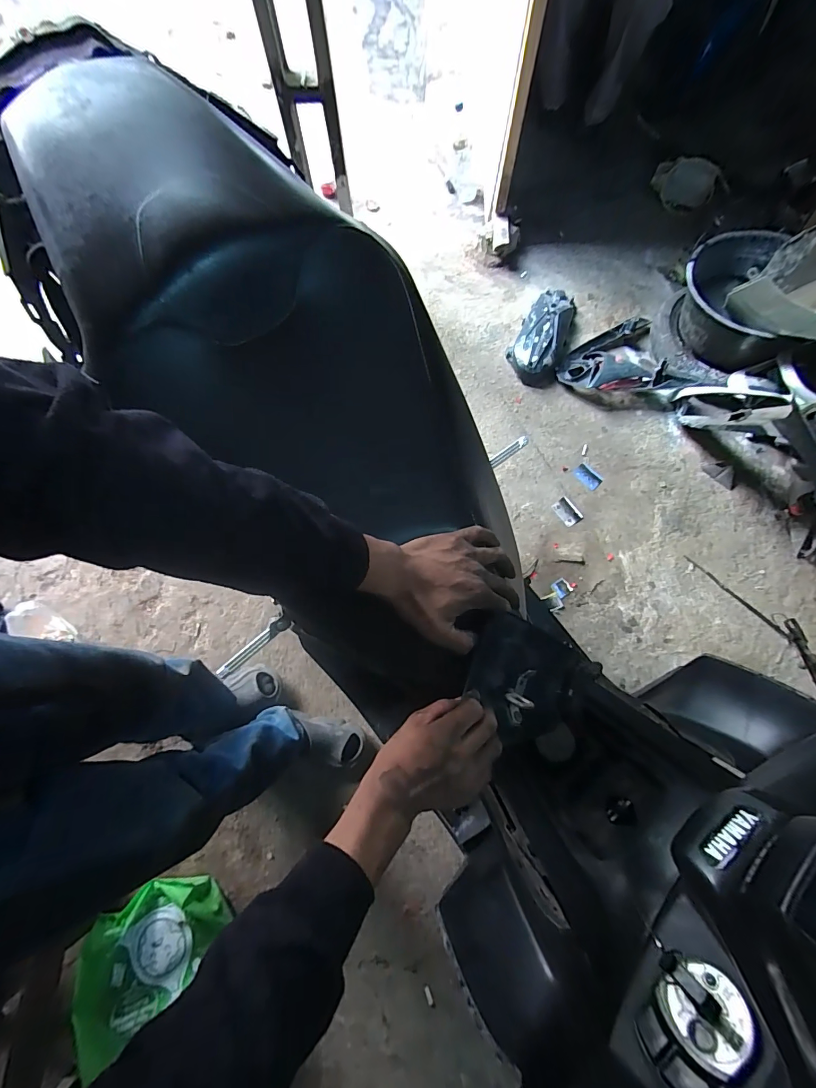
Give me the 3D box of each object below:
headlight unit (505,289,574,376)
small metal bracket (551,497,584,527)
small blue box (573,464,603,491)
[{"bbox_3d":[0.478,-0.746,1.421,0.169,0.075,0.368,27,77,8],"label":"headlight unit"},{"bbox_3d":[0.495,-0.098,1.263,0.064,0.006,0.090,-35,77,-8],"label":"small metal bracket"},{"bbox_3d":[0.574,-0.212,1.300,0.084,0.010,0.058,42,79,11],"label":"small blue box"}]

